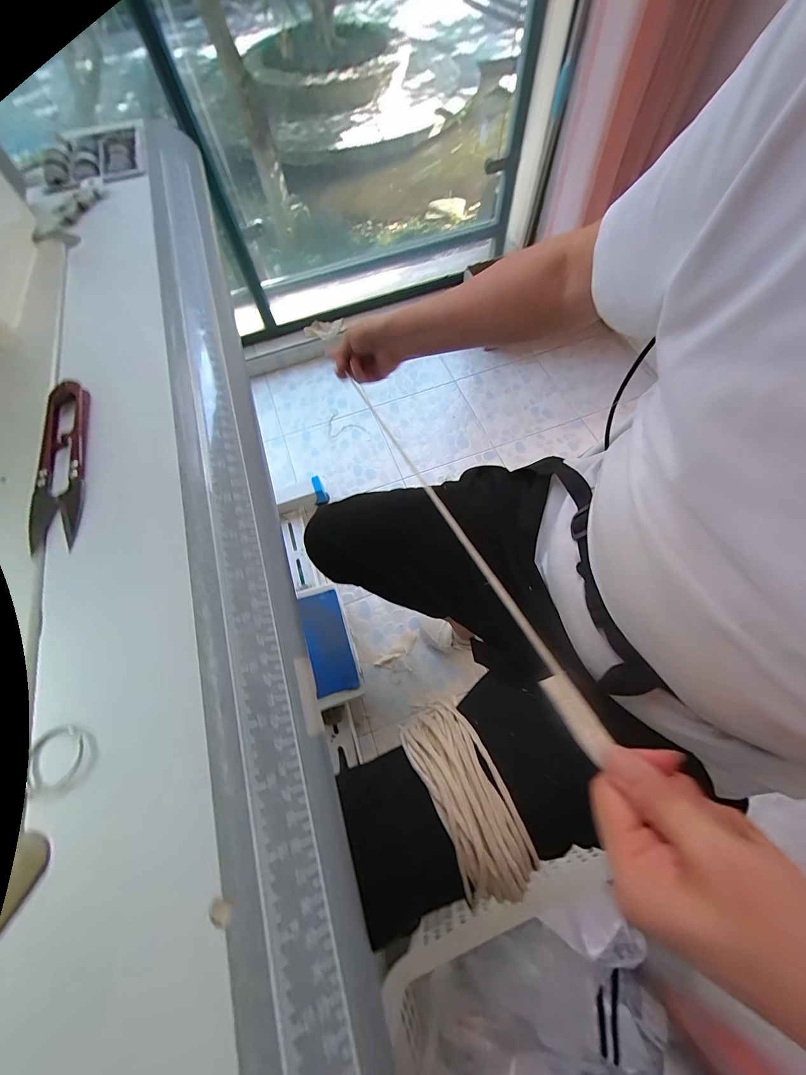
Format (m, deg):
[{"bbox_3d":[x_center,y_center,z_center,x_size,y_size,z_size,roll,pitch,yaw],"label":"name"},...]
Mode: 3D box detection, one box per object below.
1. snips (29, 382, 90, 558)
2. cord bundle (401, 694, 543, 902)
[{"bbox_3d":[-0.207,-0.046,0.221,0.029,0.010,0.115,-14,65,-3],"label":"snips"},{"bbox_3d":[0.047,0.207,0.316,0.061,0.062,0.164,-26,34,-9],"label":"cord bundle"}]

